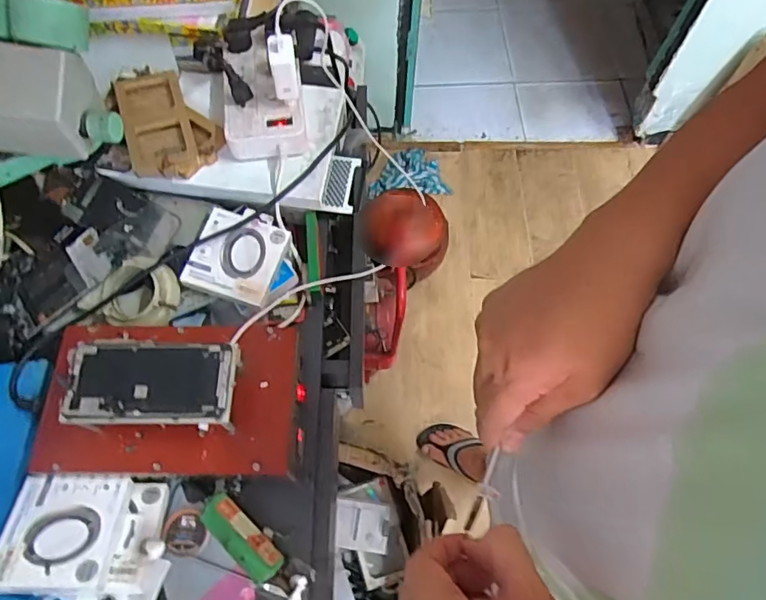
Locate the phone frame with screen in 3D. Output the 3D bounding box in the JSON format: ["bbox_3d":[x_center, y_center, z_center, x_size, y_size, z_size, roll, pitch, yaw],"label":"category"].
[{"bbox_3d":[-0.225,0.080,0.519,0.158,0.016,0.082,2,65,1],"label":"phone frame with screen"}]

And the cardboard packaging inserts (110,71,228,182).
[{"bbox_3d":[-0.278,-0.231,0.701,0.110,0.044,0.164,-19,67,-8],"label":"cardboard packaging inserts"}]

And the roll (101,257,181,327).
[{"bbox_3d":[-0.294,-0.007,0.644,0.082,0.038,0.085,0,65,0],"label":"roll"}]

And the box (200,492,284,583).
[{"bbox_3d":[-0.149,0.250,0.560,0.104,0.039,0.041,39,71,16],"label":"box"}]

